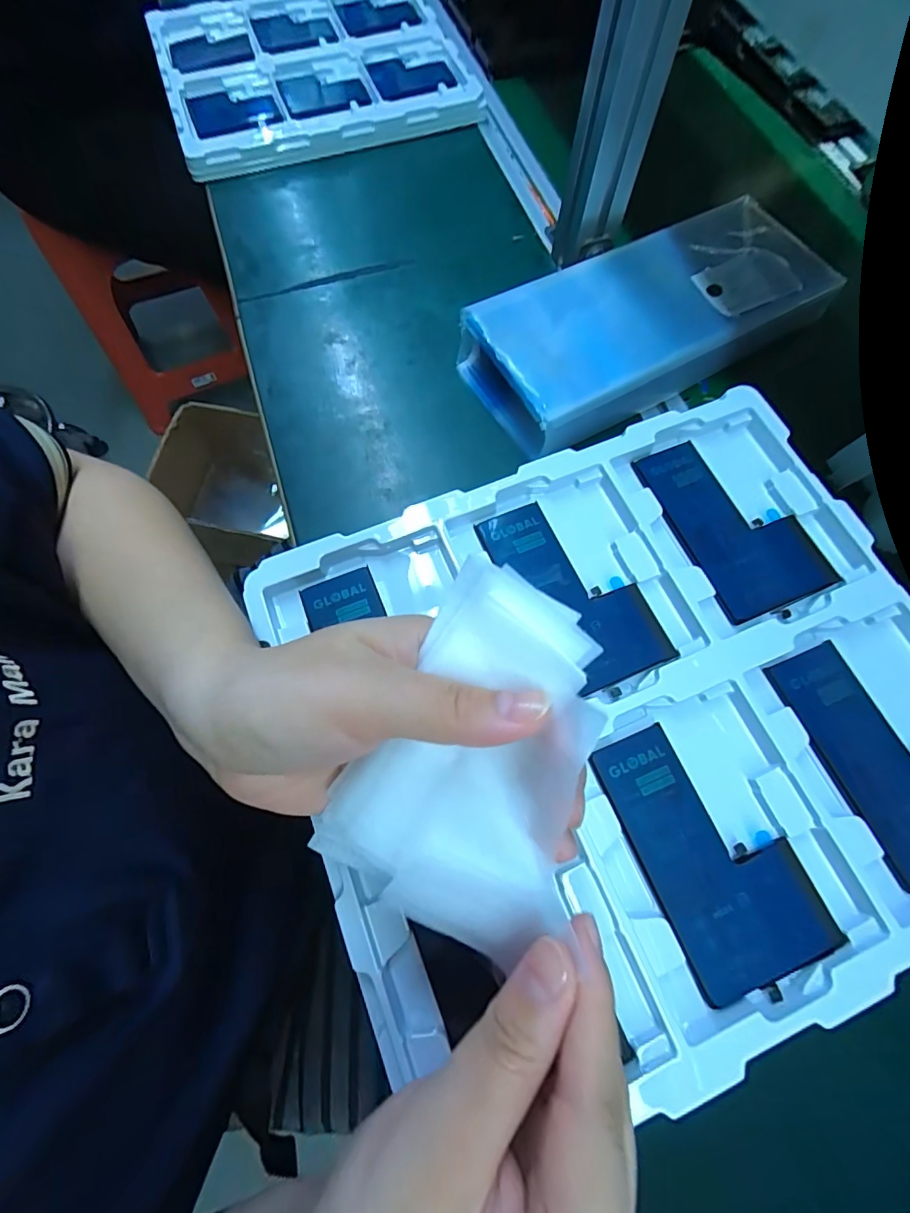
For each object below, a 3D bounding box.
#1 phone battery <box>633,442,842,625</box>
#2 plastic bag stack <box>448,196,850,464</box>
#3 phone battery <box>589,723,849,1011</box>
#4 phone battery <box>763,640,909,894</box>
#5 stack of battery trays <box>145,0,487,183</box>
[{"bbox_3d":[0.155,-0.048,0.266,0.066,0.004,0.108,-22,73,-9],"label":"phone battery"},{"bbox_3d":[0.163,-0.234,0.398,0.313,0.050,0.141,-27,73,-11],"label":"plastic bag stack"},{"bbox_3d":[0.115,0.107,0.212,0.066,0.004,0.108,-21,72,-9],"label":"phone battery"},{"bbox_3d":[0.208,0.068,0.225,0.066,0.004,0.110,-22,73,-9],"label":"phone battery"},{"bbox_3d":[-0.166,-0.617,0.540,0.325,0.028,0.295,-19,72,-8],"label":"stack of battery trays"}]

